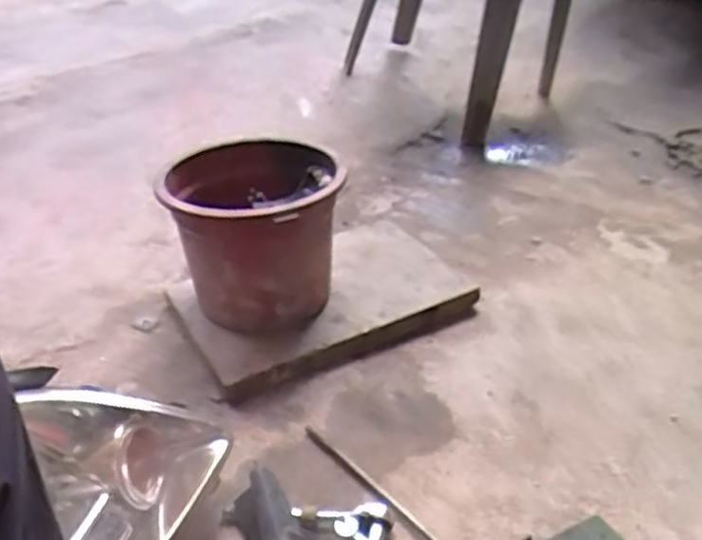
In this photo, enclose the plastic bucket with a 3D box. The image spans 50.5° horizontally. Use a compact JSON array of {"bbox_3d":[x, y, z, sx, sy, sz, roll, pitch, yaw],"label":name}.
[{"bbox_3d":[-0.132,-0.051,1.086,0.235,0.204,0.235,0,31,0],"label":"plastic bucket"}]

